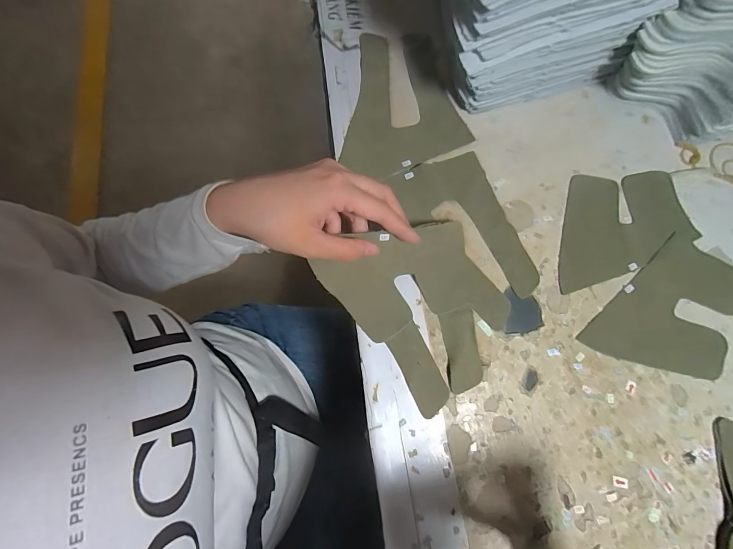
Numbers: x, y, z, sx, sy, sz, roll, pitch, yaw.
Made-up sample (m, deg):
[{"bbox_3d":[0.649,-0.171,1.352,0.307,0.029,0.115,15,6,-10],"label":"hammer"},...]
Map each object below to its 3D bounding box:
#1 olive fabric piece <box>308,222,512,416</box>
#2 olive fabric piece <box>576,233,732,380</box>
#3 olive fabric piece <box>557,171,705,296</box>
[{"bbox_3d":[0.051,0.025,0.295,0.119,0.043,0.144,-34,78,-8],"label":"olive fabric piece"},{"bbox_3d":[0.268,0.038,0.310,0.142,0.004,0.094,-42,79,-9],"label":"olive fabric piece"},{"bbox_3d":[0.229,-0.048,0.333,0.135,0.004,0.096,-16,76,-4],"label":"olive fabric piece"}]

